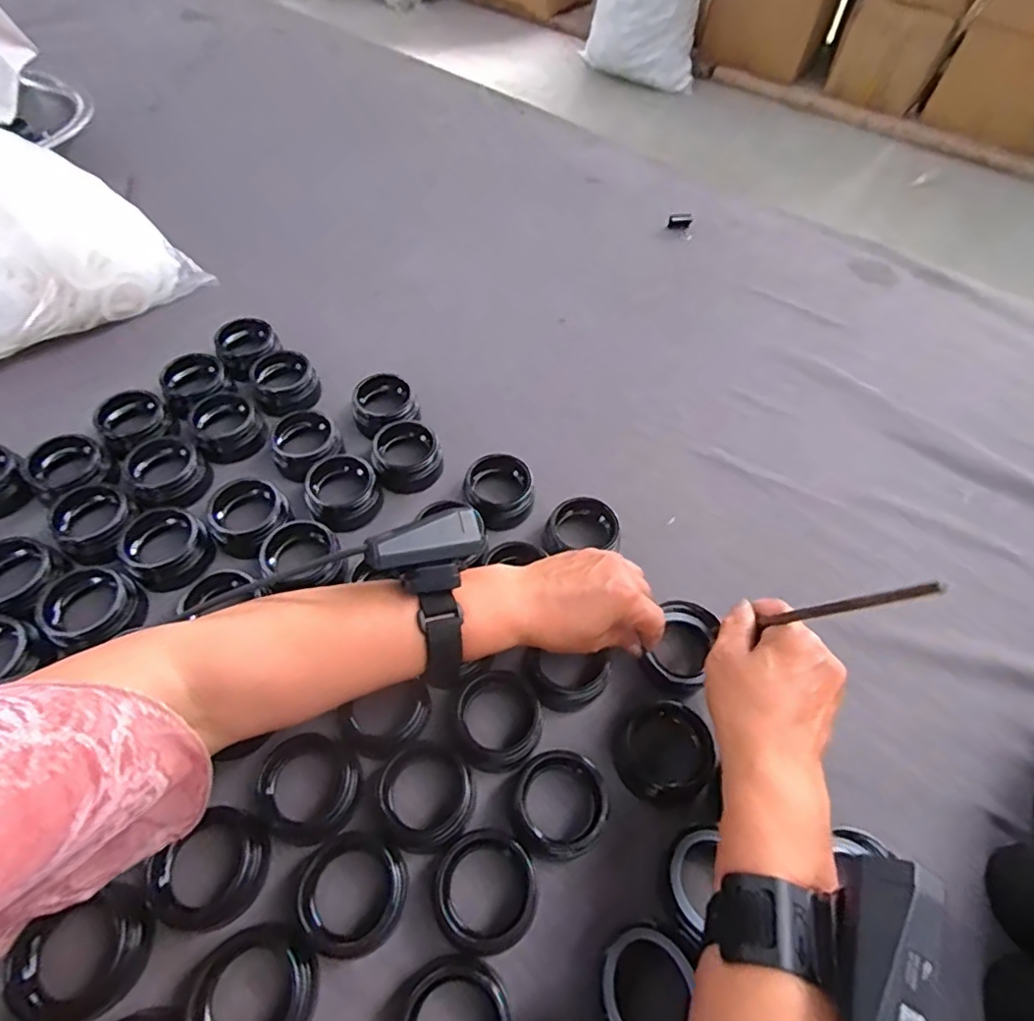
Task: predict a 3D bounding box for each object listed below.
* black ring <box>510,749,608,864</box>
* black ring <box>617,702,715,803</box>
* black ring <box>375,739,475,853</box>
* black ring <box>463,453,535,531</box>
[{"bbox_3d":[0.031,0.200,0.401,0.069,0.027,0.064,1,55,-2],"label":"black ring"},{"bbox_3d":[0.106,0.173,0.423,0.062,0.033,0.059,1,55,-2],"label":"black ring"},{"bbox_3d":[-0.060,0.192,0.397,0.061,0.024,0.065,1,55,-2],"label":"black ring"},{"bbox_3d":[-0.017,-0.021,0.541,0.057,0.028,0.066,-35,64,-23],"label":"black ring"}]

